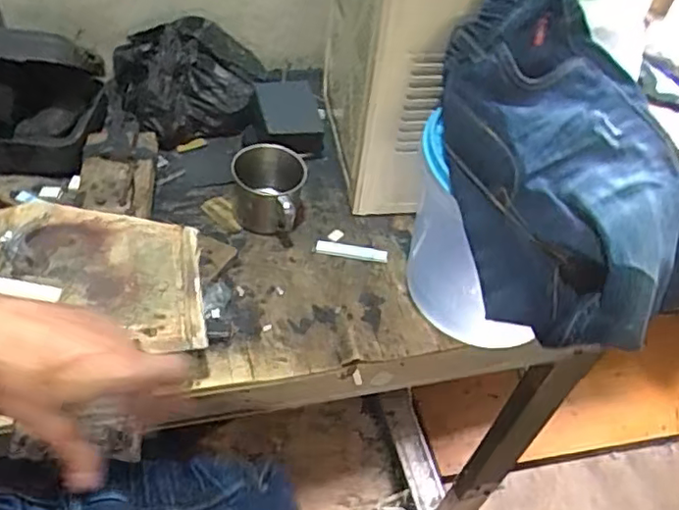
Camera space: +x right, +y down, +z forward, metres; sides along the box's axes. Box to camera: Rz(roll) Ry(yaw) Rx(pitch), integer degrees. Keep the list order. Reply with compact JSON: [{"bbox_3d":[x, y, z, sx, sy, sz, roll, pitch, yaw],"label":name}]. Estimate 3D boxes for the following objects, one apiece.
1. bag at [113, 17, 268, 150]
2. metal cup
[{"bbox_3d":[-0.194,-0.227,0.826,0.188,0.129,0.115,-14,51,-19],"label":"bag"},{"bbox_3d":[-0.086,-0.074,0.718,0.085,0.070,0.082,6,47,-2],"label":"metal cup"}]

